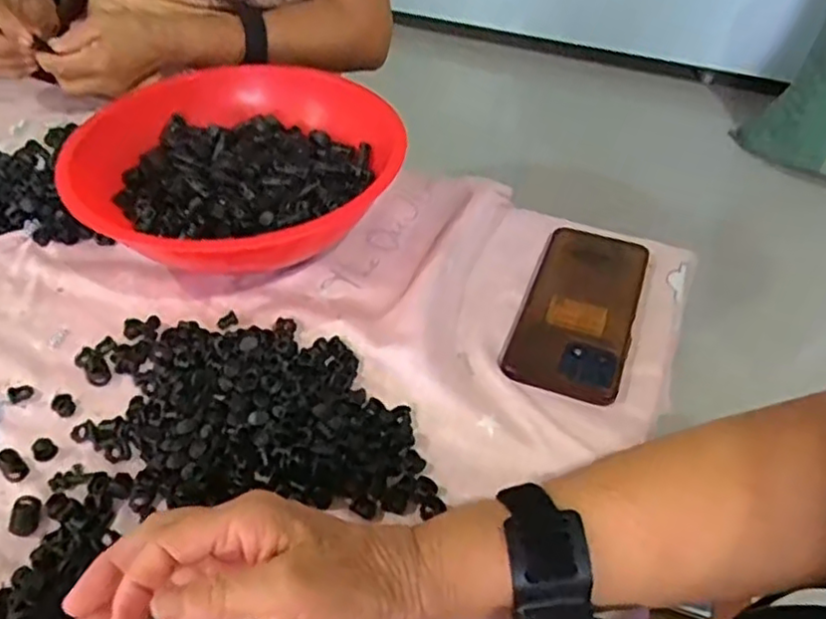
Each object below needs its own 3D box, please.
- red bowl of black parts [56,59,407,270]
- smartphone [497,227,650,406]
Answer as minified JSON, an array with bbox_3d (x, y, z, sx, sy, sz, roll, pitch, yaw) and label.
[{"bbox_3d":[-0.136,-0.098,0.528,0.223,0.077,0.218,6,46,6],"label":"red bowl of black parts"},{"bbox_3d":[0.123,-0.007,0.492,0.078,0.008,0.168,16,47,15],"label":"smartphone"}]

